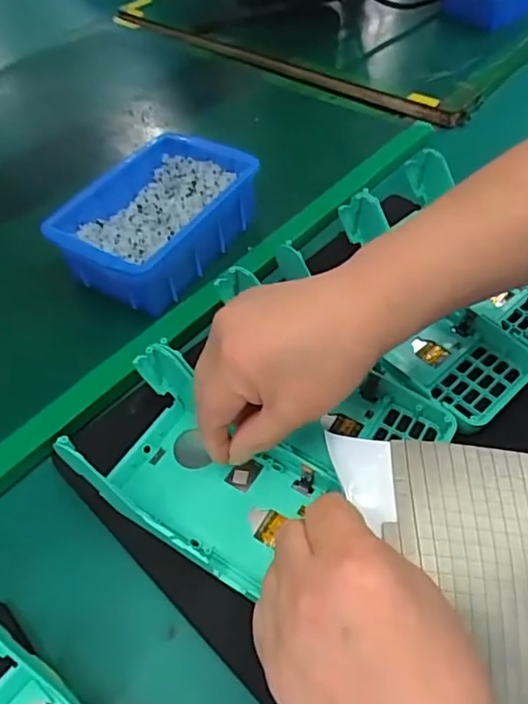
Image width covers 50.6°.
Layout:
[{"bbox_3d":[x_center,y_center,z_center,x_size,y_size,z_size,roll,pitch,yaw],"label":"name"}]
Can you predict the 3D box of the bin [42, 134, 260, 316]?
[{"bbox_3d":[-0.082,-0.099,0.430,0.113,0.057,0.146,25,56,23],"label":"bin"}]

